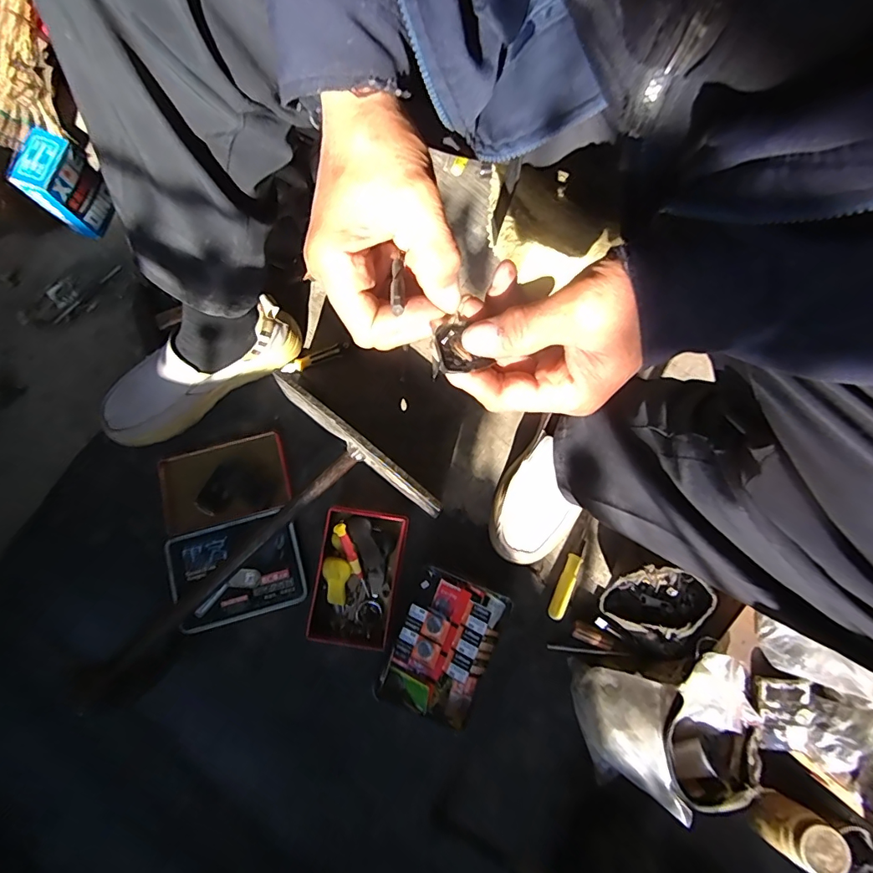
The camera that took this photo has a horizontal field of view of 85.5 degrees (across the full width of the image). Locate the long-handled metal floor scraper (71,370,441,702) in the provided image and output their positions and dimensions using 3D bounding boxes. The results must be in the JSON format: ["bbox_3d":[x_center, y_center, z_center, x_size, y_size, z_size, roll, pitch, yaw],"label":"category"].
[{"bbox_3d":[-0.200,0.135,0.521,0.247,0.102,0.366,38,81,7],"label":"long-handled metal floor scraper"}]

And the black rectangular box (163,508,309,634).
[{"bbox_3d":[-0.246,0.163,0.579,0.156,0.023,0.116,-16,80,-3],"label":"black rectangular box"}]

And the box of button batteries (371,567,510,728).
[{"bbox_3d":[0.008,0.244,0.551,0.111,0.043,0.155,24,80,5],"label":"box of button batteries"}]

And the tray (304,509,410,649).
[{"bbox_3d":[-0.093,0.167,0.569,0.097,0.039,0.156,9,79,2],"label":"tray"}]

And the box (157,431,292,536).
[{"bbox_3d":[-0.272,0.058,0.603,0.154,0.011,0.095,-16,80,-3],"label":"box"}]

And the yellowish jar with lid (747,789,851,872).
[{"bbox_3d":[0.371,0.408,0.488,0.048,0.070,0.051,0,79,0],"label":"yellowish jar with lid"}]

